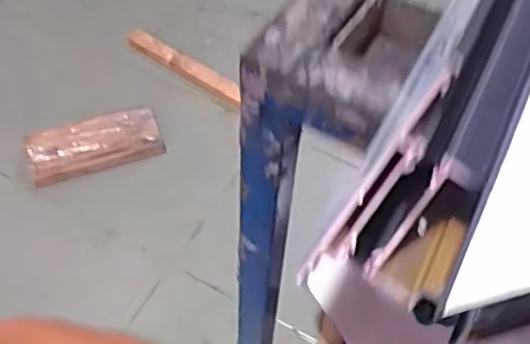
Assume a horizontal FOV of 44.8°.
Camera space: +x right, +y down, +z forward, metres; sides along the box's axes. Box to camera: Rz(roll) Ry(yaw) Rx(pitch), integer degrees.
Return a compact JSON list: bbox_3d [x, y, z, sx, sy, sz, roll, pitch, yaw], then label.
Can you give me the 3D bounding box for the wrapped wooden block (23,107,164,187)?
[{"bbox_3d":[-0.371,-0.062,1.392,0.285,0.048,0.113,-15,56,-14],"label":"wrapped wooden block"}]

